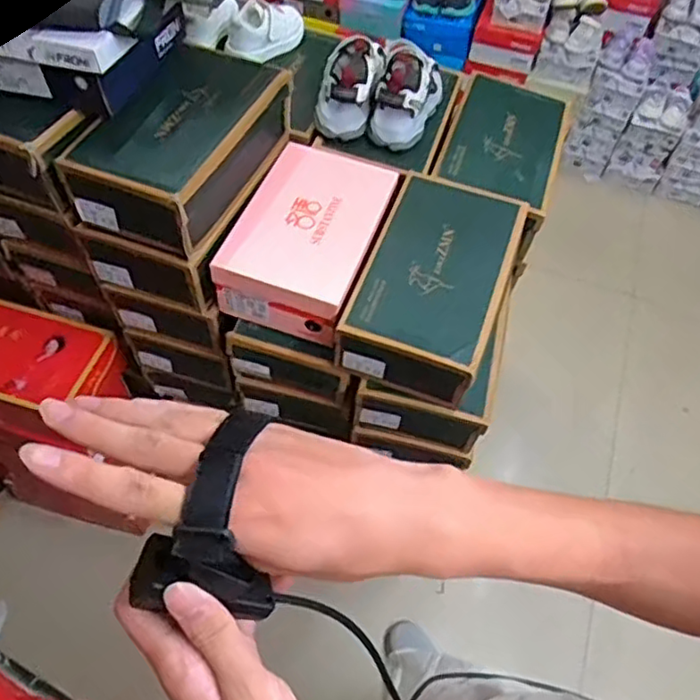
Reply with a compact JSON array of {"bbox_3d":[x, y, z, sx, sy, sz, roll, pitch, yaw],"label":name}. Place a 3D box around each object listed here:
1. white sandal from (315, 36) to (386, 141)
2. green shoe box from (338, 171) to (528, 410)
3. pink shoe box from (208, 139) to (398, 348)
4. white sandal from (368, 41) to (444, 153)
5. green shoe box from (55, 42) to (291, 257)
[{"bbox_3d":[-0.001,-0.445,1.069,0.092,0.090,0.174,14,56,5],"label":"white sandal"},{"bbox_3d":[0.125,-0.102,0.950,0.187,0.107,0.329,19,57,9],"label":"green shoe box"},{"bbox_3d":[-0.058,-0.177,0.988,0.196,0.090,0.299,18,56,8],"label":"pink shoe box"},{"bbox_3d":[0.097,-0.432,1.075,0.089,0.098,0.191,17,56,7],"label":"white sandal"},{"bbox_3d":[-0.234,-0.301,0.942,0.181,0.118,0.329,21,57,10],"label":"green shoe box"}]

